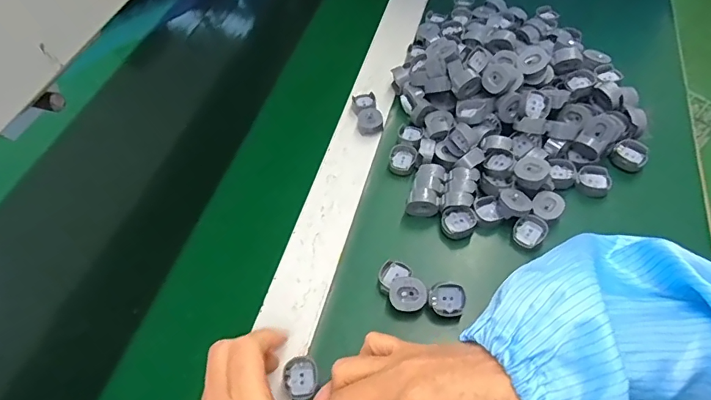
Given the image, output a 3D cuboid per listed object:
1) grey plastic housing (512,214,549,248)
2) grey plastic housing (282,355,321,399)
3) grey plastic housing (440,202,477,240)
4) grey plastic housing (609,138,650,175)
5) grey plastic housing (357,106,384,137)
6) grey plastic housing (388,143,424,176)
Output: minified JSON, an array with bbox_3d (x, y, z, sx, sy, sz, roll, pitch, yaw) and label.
[{"bbox_3d":[0.147,0.026,0.388,0.027,0.010,0.026,-2,54,3],"label":"grey plastic housing"},{"bbox_3d":[-0.039,0.127,0.329,0.025,0.007,0.029,-10,54,-3],"label":"grey plastic housing"},{"bbox_3d":[0.089,0.018,0.392,0.029,0.015,0.026,-2,54,3],"label":"grey plastic housing"},{"bbox_3d":[0.254,-0.041,0.425,0.029,0.014,0.026,34,63,25],"label":"grey plastic housing"},{"bbox_3d":[0.015,-0.080,0.468,0.026,0.010,0.033,0,54,4],"label":"grey plastic housing"},{"bbox_3d":[0.045,-0.039,0.442,0.029,0.013,0.030,-2,54,3],"label":"grey plastic housing"}]

